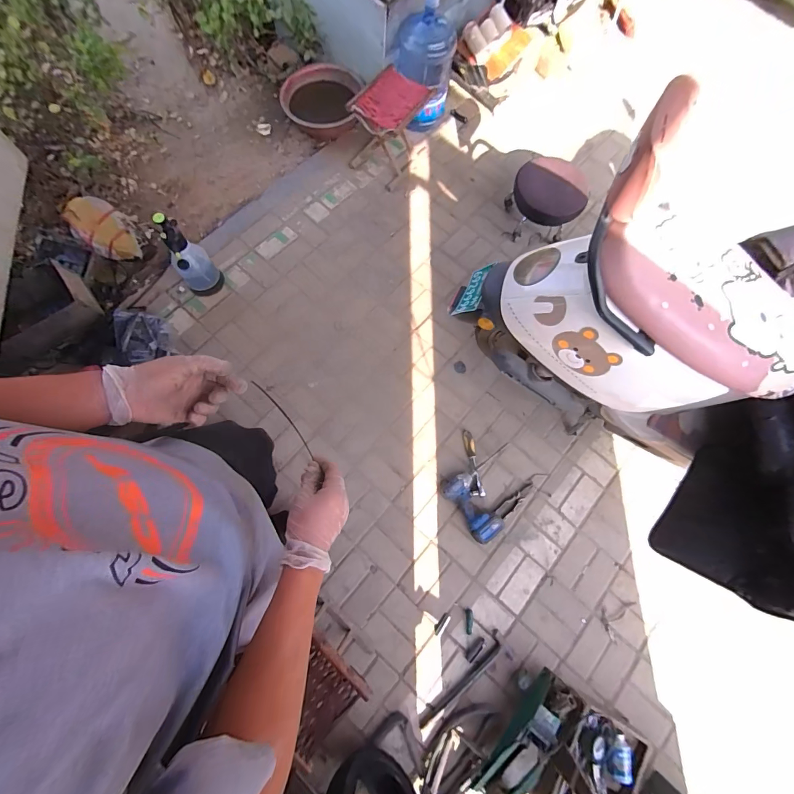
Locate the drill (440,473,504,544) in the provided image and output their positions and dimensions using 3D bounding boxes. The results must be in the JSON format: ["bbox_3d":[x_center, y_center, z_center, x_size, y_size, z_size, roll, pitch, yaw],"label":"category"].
[{"bbox_3d":[0.271,0.398,1.292,0.127,0.070,0.258,-33,78,-12],"label":"drill"}]

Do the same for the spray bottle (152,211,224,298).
[{"bbox_3d":[-0.805,-0.531,1.359,0.134,0.333,0.136,1,75,-4],"label":"spray bottle"}]

